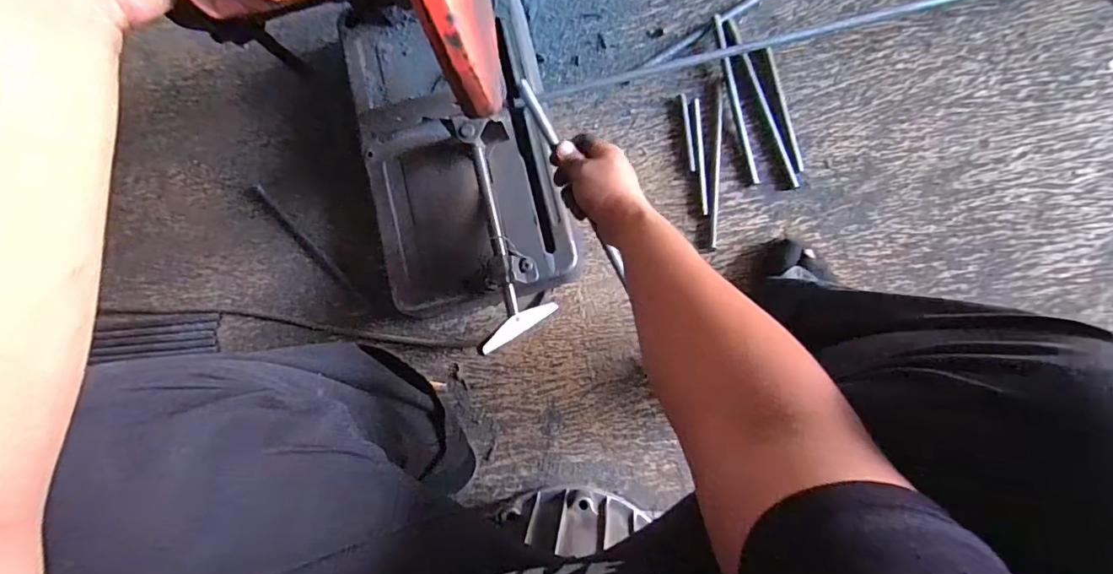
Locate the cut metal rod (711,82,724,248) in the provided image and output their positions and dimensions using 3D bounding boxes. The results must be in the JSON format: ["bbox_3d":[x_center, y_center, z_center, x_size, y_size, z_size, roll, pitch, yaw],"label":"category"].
[{"bbox_3d":[0.223,-0.169,0.670,0.009,0.007,0.227,3,87,9],"label":"cut metal rod"}]

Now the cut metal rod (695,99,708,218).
[{"bbox_3d":[0.201,-0.182,0.674,0.008,0.009,0.164,-3,86,9],"label":"cut metal rod"}]

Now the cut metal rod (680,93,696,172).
[{"bbox_3d":[0.184,-0.217,0.678,0.007,0.011,0.111,-7,85,8],"label":"cut metal rod"}]

